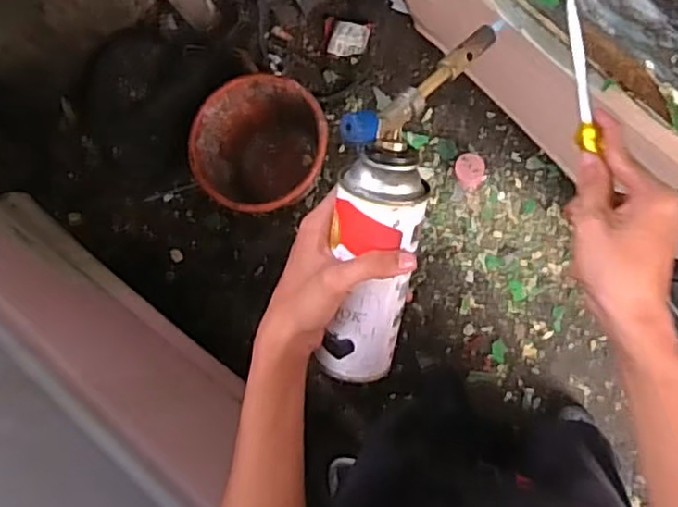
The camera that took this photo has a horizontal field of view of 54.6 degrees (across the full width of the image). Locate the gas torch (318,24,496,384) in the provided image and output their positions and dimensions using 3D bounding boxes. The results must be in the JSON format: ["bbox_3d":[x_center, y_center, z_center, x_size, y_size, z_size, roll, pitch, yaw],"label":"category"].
[{"bbox_3d":[0.039,-0.030,0.477,0.077,0.097,0.272,14,106,7],"label":"gas torch"}]

